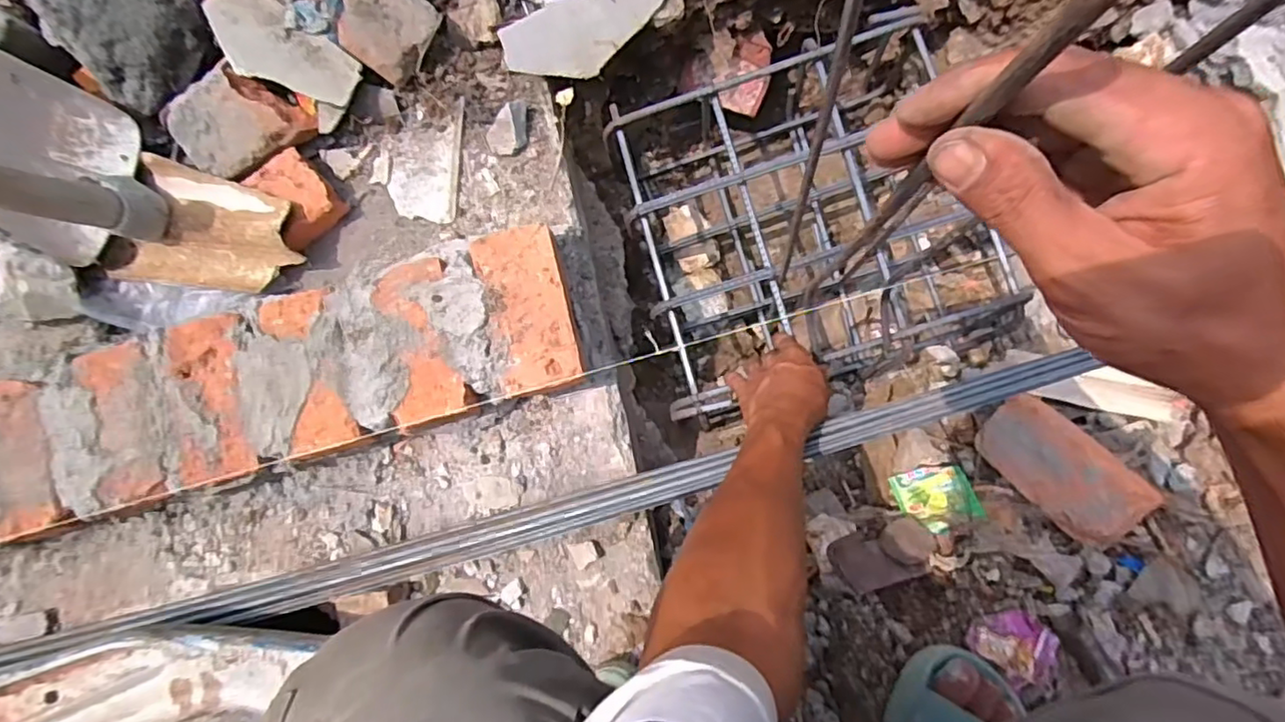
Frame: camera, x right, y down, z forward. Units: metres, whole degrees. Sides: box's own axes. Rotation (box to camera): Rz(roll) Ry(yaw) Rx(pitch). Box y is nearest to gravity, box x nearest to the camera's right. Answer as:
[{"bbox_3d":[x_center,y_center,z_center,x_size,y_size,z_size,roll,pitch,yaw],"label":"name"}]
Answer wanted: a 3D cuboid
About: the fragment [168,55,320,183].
[{"bbox_3d":[-0.419,-0.244,0.639,0.119,0.034,0.103,-40,107,6],"label":"fragment"}]

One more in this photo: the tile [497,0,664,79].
[{"bbox_3d":[-0.057,-0.359,0.678,0.187,0.008,0.076,-22,124,-4],"label":"tile"}]

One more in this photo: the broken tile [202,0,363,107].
[{"bbox_3d":[-0.378,-0.322,0.641,0.175,0.023,0.080,37,87,9],"label":"broken tile"}]

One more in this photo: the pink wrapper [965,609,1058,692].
[{"bbox_3d":[0.353,0.269,0.583,0.069,0.034,0.060,39,87,9],"label":"pink wrapper"}]

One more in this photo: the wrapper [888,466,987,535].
[{"bbox_3d":[0.318,0.147,0.671,0.072,0.009,0.079,-25,39,15],"label":"wrapper"}]

